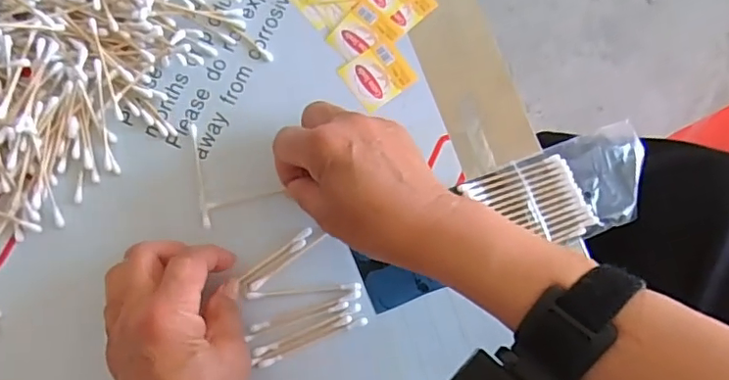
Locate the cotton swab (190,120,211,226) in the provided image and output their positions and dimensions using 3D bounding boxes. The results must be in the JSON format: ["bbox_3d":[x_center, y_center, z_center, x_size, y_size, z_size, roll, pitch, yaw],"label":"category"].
[{"bbox_3d":[-0.109,-0.010,0.366,0.004,0.005,0.073,-11,79,-3],"label":"cotton swab"}]

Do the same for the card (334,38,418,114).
[{"bbox_3d":[0.009,-0.080,0.383,0.042,0.004,0.039,-36,82,-7],"label":"card"}]

